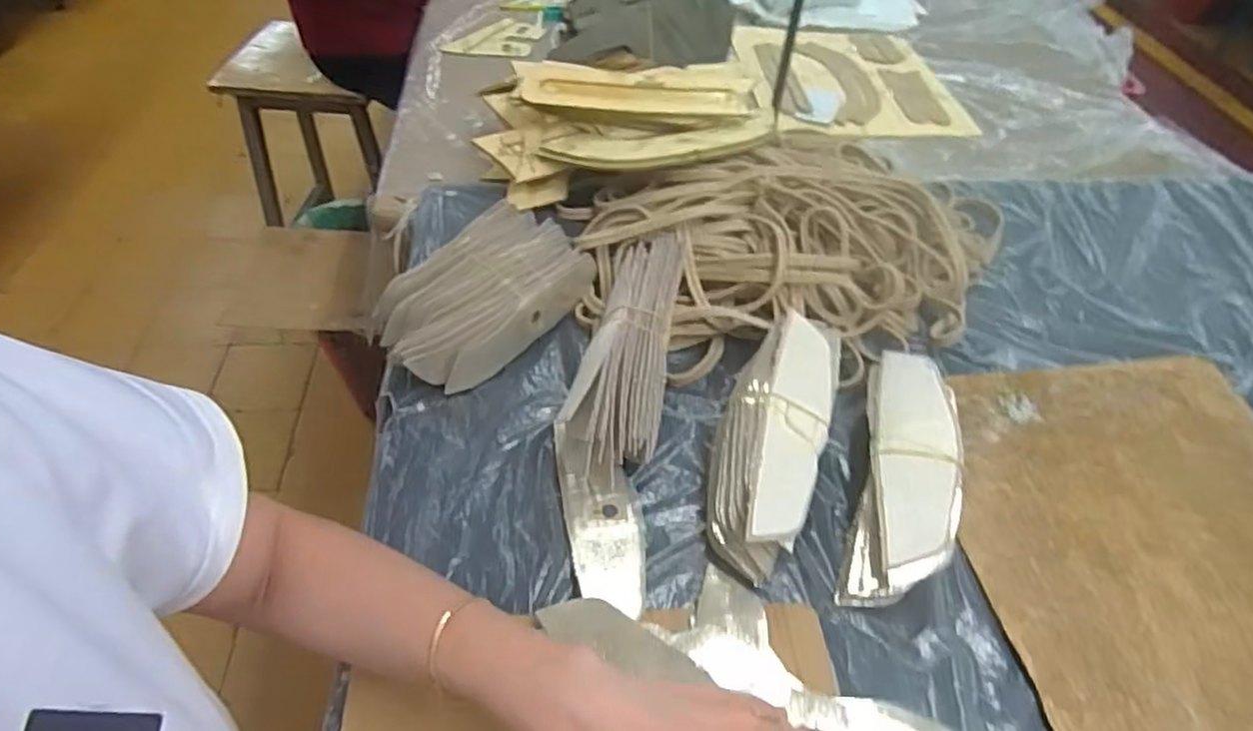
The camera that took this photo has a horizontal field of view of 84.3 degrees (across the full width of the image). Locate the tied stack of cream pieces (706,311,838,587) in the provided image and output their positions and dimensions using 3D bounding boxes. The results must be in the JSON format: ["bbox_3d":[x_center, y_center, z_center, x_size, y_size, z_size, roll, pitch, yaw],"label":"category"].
[{"bbox_3d":[0.106,0.048,0.503,0.074,0.068,0.199,18,51,13],"label":"tied stack of cream pieces"}]

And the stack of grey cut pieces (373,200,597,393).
[{"bbox_3d":[-0.123,-0.060,0.594,0.117,0.060,0.192,32,55,23],"label":"stack of grey cut pieces"}]

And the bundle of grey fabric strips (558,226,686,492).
[{"bbox_3d":[0.000,-0.011,0.551,0.069,0.068,0.227,8,49,5],"label":"bundle of grey fabric strips"}]

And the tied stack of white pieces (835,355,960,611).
[{"bbox_3d":[0.196,0.072,0.484,0.068,0.029,0.191,-2,54,34],"label":"tied stack of white pieces"}]

